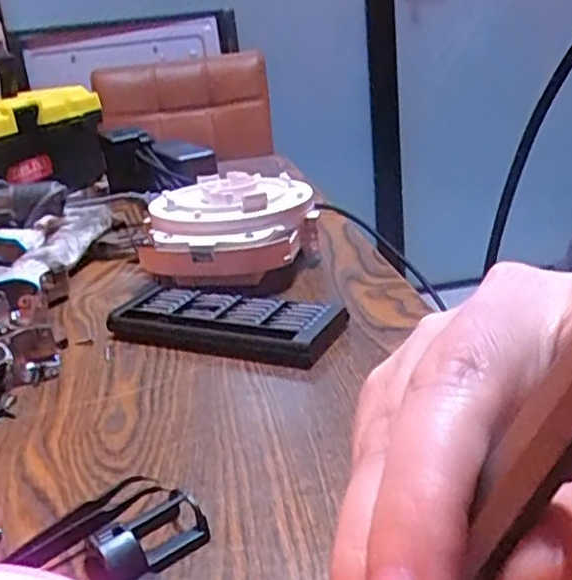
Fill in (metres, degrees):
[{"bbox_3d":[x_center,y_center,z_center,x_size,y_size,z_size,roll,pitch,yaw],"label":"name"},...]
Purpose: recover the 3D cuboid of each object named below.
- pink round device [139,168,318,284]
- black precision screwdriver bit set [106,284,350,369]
[{"bbox_3d":[-0.044,-0.052,0.596,0.131,0.067,0.126,-4,21,2],"label":"pink round device"},{"bbox_3d":[-0.041,0.023,0.490,0.157,0.022,0.070,5,23,23],"label":"black precision screwdriver bit set"}]

